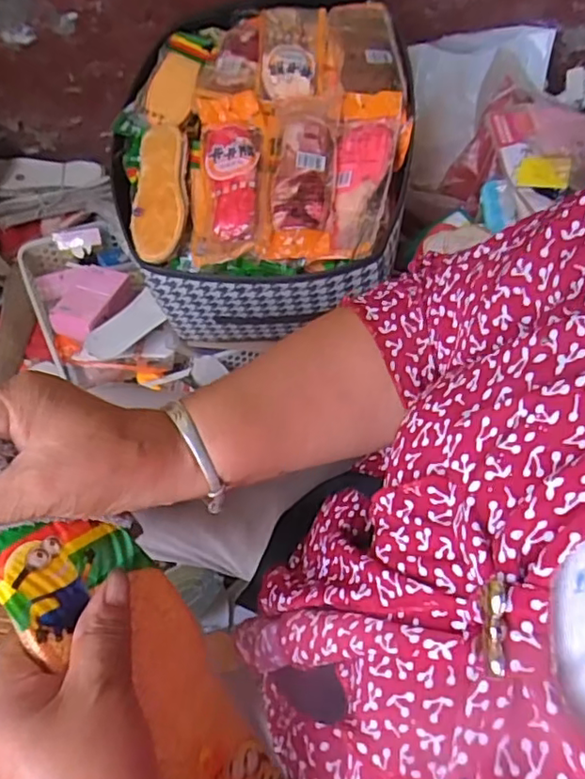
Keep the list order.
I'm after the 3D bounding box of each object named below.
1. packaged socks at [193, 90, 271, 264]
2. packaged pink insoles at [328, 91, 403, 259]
[{"bbox_3d":[-0.071,-0.248,0.684,0.086,0.026,0.228,-1,63,-4],"label":"packaged socks"},{"bbox_3d":[0.078,-0.247,0.672,0.065,0.035,0.217,10,63,2],"label":"packaged pink insoles"}]

